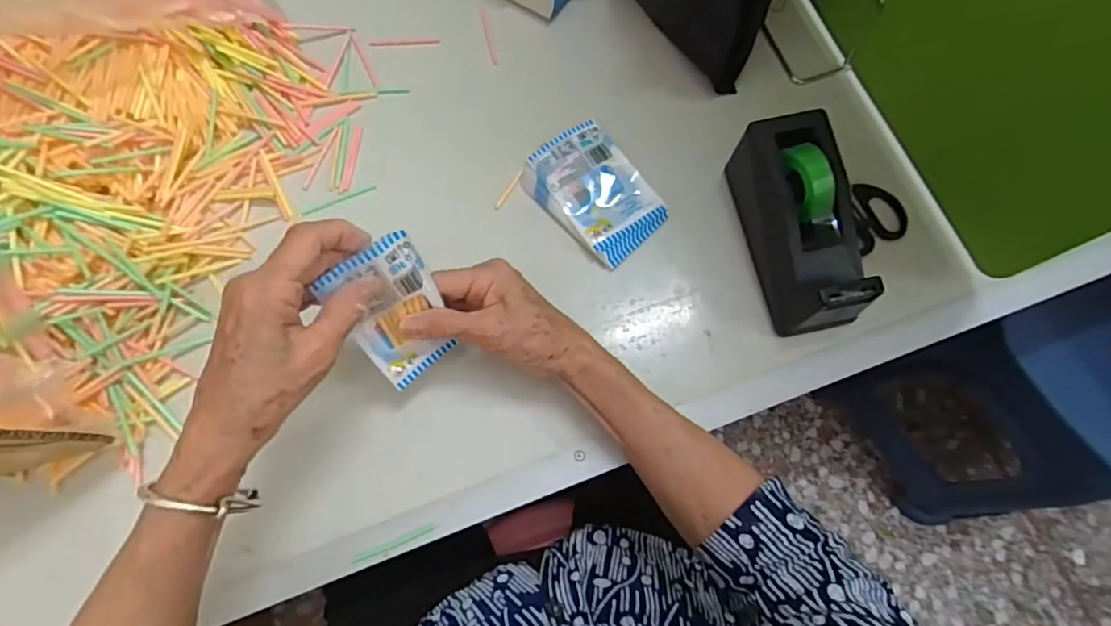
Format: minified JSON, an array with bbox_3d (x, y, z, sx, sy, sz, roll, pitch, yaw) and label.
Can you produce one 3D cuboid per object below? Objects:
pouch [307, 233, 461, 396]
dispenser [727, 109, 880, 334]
[{"bbox_3d":[-0.102,0.001,0.367,0.063,0.102,0.009,-34,45,-10],"label":"pouch"},{"bbox_3d":[0.183,-0.067,0.414,0.060,0.086,0.149,-13,75,-3],"label":"dispenser"}]

